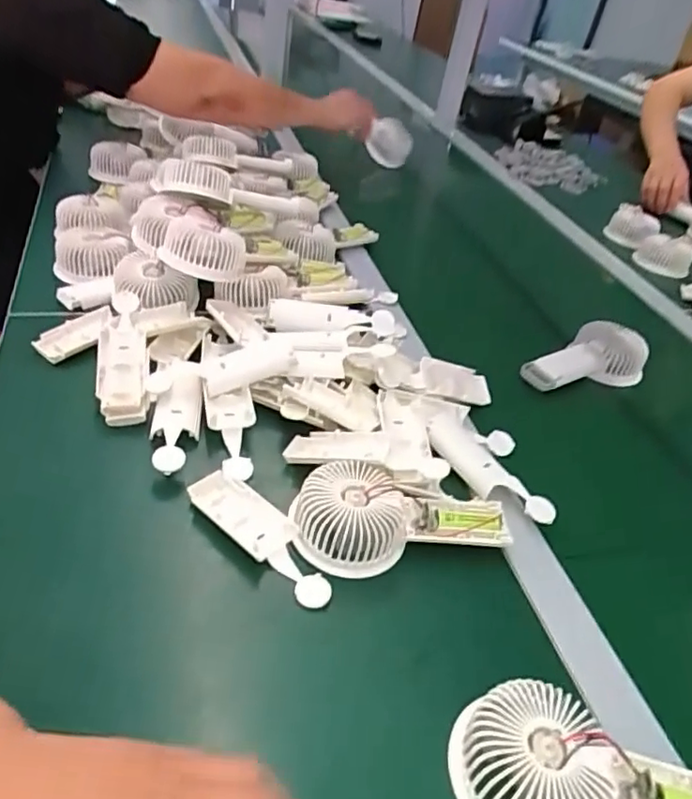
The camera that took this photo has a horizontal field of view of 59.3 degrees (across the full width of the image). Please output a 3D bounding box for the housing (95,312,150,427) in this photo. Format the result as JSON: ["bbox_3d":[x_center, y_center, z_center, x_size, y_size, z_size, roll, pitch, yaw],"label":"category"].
[{"bbox_3d":[-0.200,-0.033,0.541,0.041,0.022,0.121,-7,58,-16],"label":"housing"}]

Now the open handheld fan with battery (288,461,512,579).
[{"bbox_3d":[0.043,0.087,0.454,0.160,0.032,0.075,6,39,-7],"label":"open handheld fan with battery"}]

